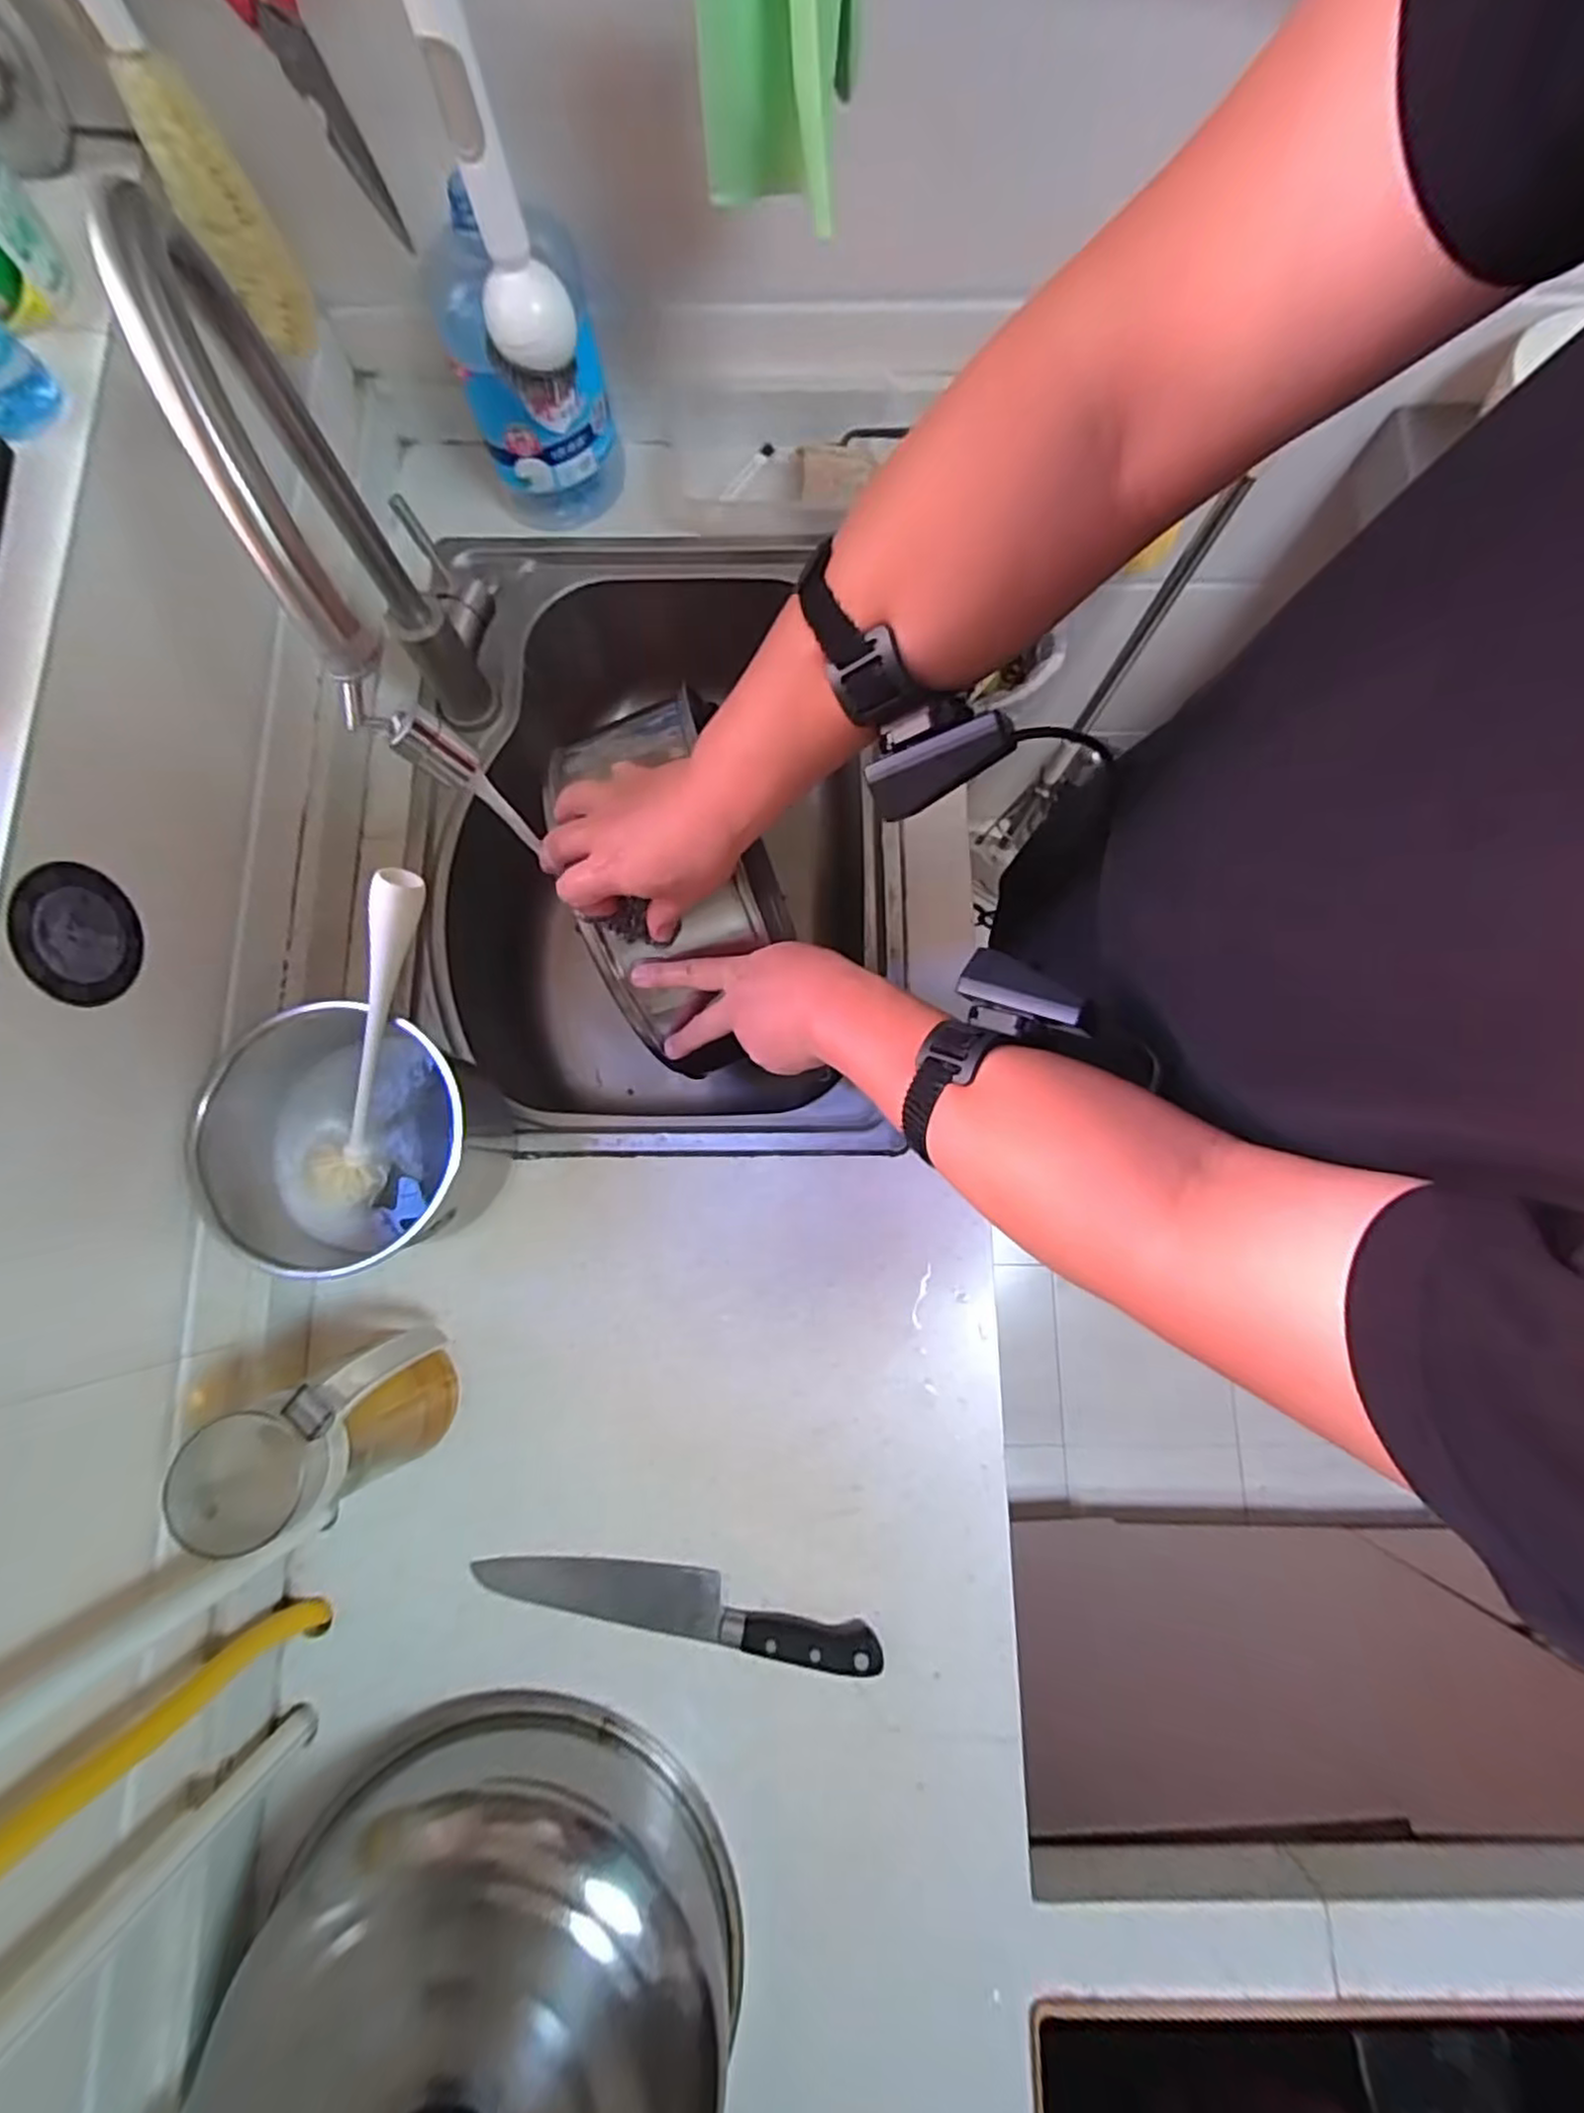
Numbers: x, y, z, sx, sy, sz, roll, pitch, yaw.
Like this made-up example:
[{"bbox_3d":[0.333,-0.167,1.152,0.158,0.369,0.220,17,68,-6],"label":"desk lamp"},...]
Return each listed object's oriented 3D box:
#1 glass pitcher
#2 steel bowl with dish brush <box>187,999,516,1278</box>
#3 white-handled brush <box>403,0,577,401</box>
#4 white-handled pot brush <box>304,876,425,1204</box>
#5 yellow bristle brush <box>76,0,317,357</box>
[{"bbox_3d":[-0.281,0.238,0.476,0.111,0.173,0.073,-25,80,-5],"label":"glass pitcher"},{"bbox_3d":[-0.316,0.052,0.532,0.156,0.136,0.179,-37,81,-7],"label":"steel bowl with dish brush"},{"bbox_3d":[-0.179,-0.517,0.420,0.049,0.235,0.040,8,79,2],"label":"white-handled brush"},{"bbox_3d":[-0.280,-0.005,0.481,0.053,0.032,0.249,31,117,6],"label":"white-handled pot brush"},{"bbox_3d":[-0.354,-0.538,0.399,0.046,0.249,0.030,-21,80,-4],"label":"yellow bristle brush"}]

